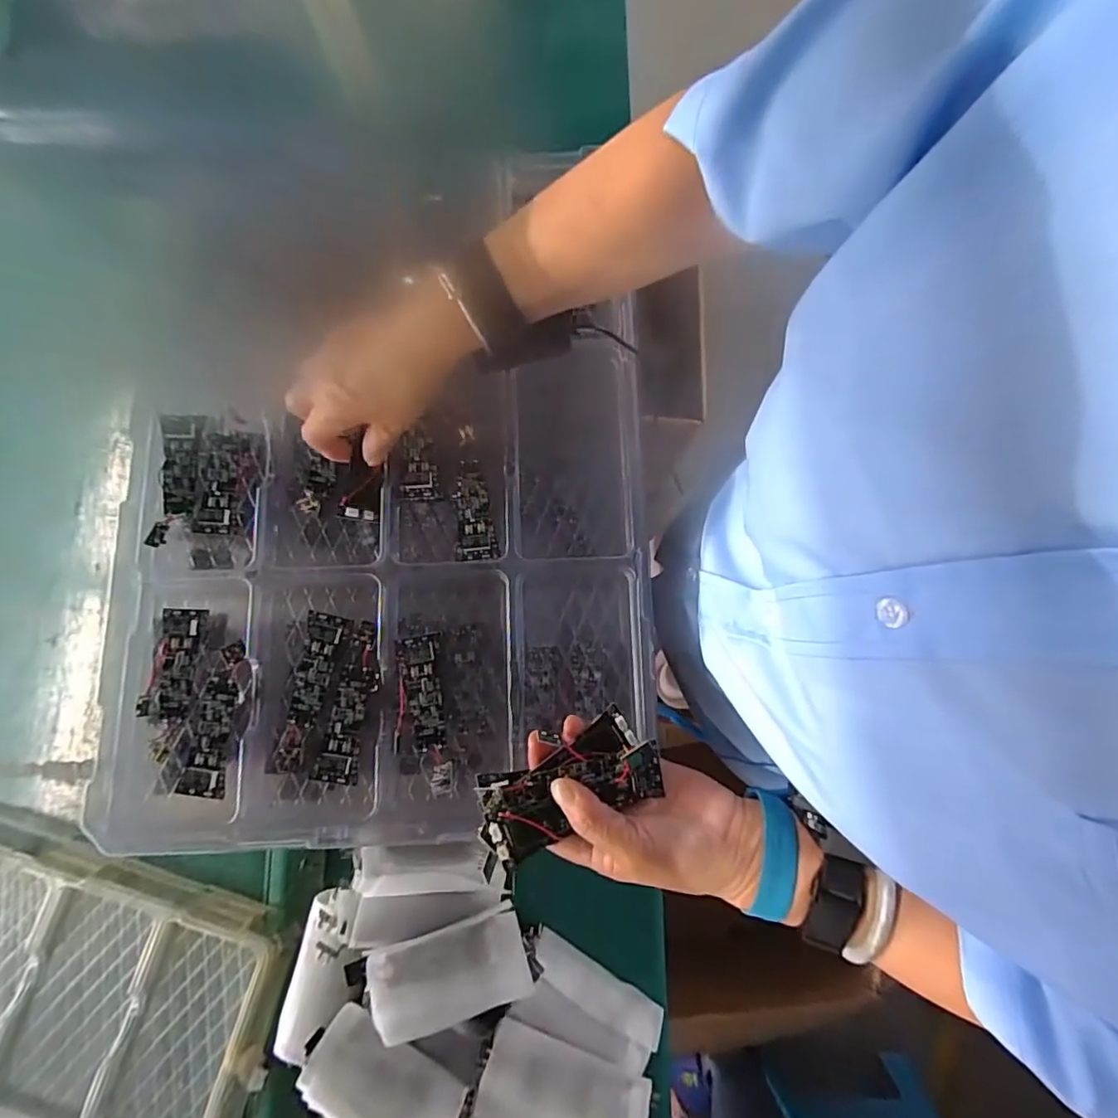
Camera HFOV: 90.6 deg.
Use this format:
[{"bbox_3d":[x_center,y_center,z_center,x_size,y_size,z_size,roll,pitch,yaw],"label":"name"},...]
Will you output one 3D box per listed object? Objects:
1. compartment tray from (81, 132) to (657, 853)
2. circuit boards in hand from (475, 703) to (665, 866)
[{"bbox_3d":[-0.142,-0.077,0.442,0.414,0.044,0.557,0,79,0],"label":"compartment tray"},{"bbox_3d":[0.005,0.138,0.339,0.104,0.025,0.052,-26,80,-5],"label":"circuit boards in hand"}]

